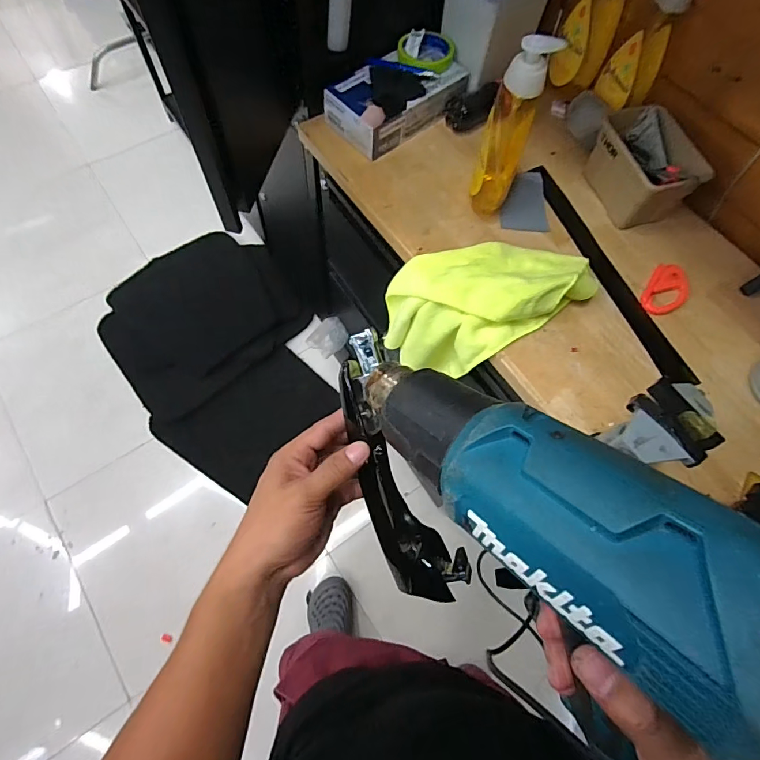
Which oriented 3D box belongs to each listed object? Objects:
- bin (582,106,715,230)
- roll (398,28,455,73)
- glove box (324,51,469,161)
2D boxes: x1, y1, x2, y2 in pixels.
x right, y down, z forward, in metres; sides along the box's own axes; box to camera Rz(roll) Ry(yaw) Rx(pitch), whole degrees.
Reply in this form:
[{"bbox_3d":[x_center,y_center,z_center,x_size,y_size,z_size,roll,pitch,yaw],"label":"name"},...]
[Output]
[{"bbox_3d":[0.412,-0.329,0.694,0.103,0.099,0.152,-18,69,-10],"label":"bin"},{"bbox_3d":[0.080,-0.551,0.741,0.098,0.028,0.077,3,67,-2],"label":"roll"},{"bbox_3d":[0.032,-0.488,0.755,0.234,0.064,0.125,-36,73,-16],"label":"glove box"}]

